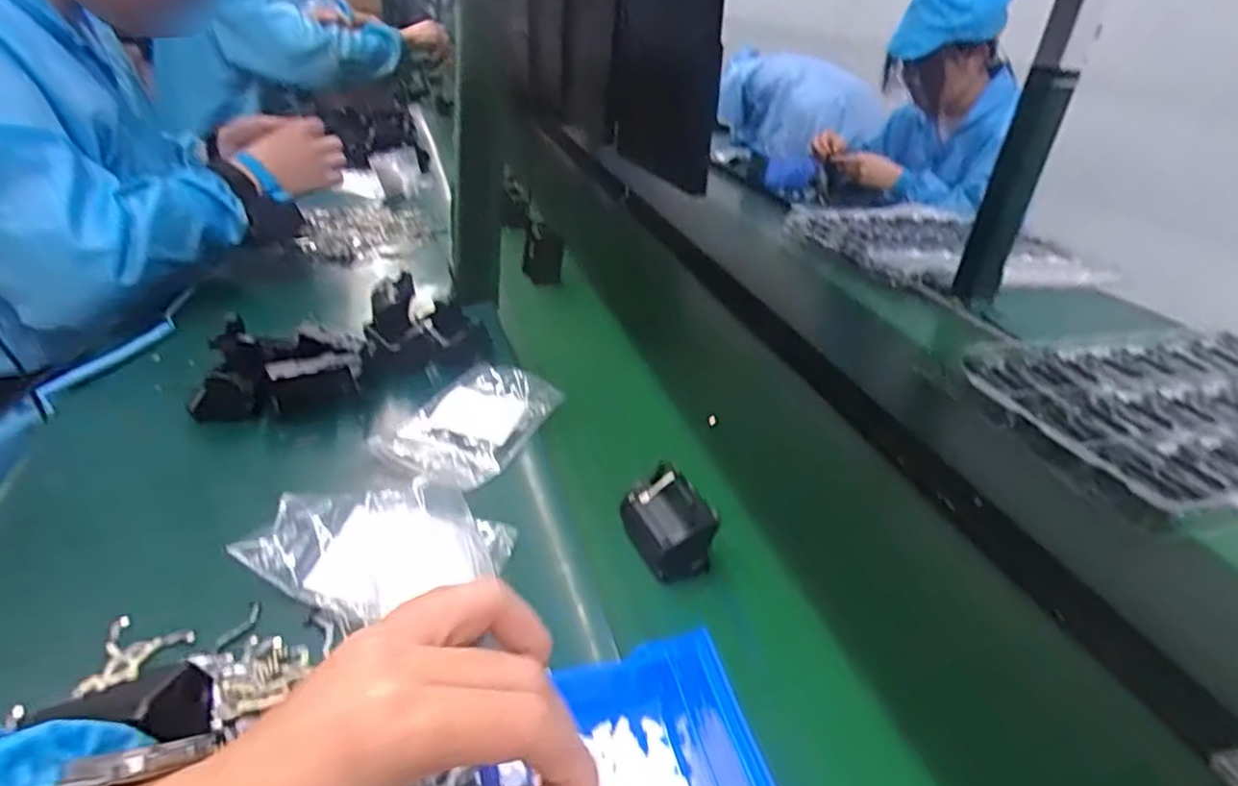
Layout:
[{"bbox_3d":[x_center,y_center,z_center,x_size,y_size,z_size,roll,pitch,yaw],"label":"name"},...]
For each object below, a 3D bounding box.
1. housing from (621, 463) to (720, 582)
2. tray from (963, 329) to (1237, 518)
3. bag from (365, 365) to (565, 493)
[{"bbox_3d":[0.031,0.086,0.473,0.044,0.054,0.058,-6,33,-20],"label":"housing"},{"bbox_3d":[0.605,0.012,0.750,0.450,0.023,0.295,-4,32,-16],"label":"tray"},{"bbox_3d":[-0.123,0.020,0.570,0.113,0.026,0.142,20,33,21],"label":"bag"}]

